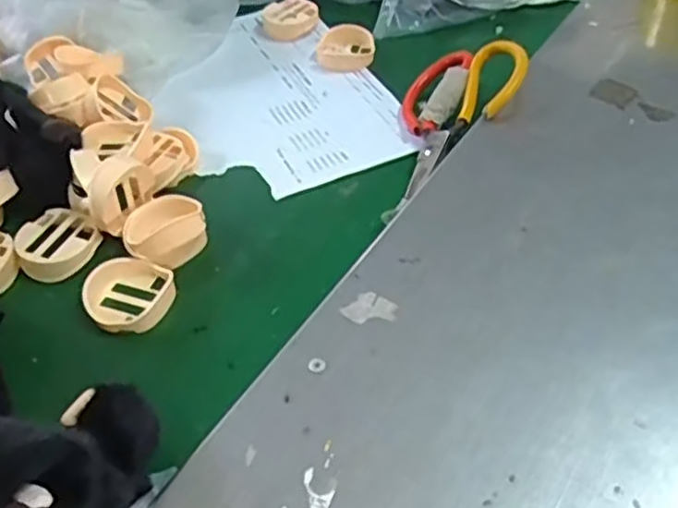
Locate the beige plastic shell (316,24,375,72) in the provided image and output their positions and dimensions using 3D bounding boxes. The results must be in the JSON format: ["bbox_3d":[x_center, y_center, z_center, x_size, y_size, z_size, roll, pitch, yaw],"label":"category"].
[{"bbox_3d":[0.006,-0.201,0.680,0.056,0.020,0.051,-2,46,4],"label":"beige plastic shell"}]

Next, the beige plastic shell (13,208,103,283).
[{"bbox_3d":[-0.202,-0.007,0.509,0.057,0.021,0.054,-3,46,3],"label":"beige plastic shell"}]

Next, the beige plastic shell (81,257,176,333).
[{"bbox_3d":[-0.142,0.026,0.472,0.059,0.015,0.054,7,47,13],"label":"beige plastic shell"}]

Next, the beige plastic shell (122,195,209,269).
[{"bbox_3d":[-0.124,-0.015,0.506,0.055,0.025,0.049,-27,50,-19],"label":"beige plastic shell"}]

